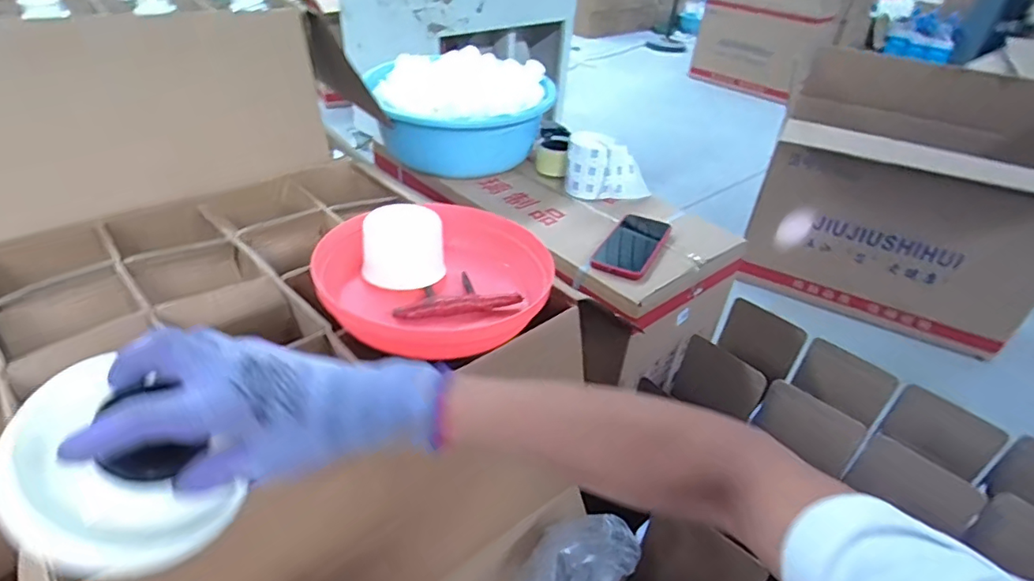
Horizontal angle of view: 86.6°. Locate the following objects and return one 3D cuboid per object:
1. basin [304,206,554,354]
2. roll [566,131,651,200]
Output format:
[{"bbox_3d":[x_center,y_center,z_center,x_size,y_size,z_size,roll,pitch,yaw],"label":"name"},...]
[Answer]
[{"bbox_3d":[-0.073,-0.013,0.566,0.205,0.067,0.238,26,41,25],"label":"basin"},{"bbox_3d":[0.164,-0.214,0.978,0.154,0.110,0.058,9,36,5],"label":"roll"}]

